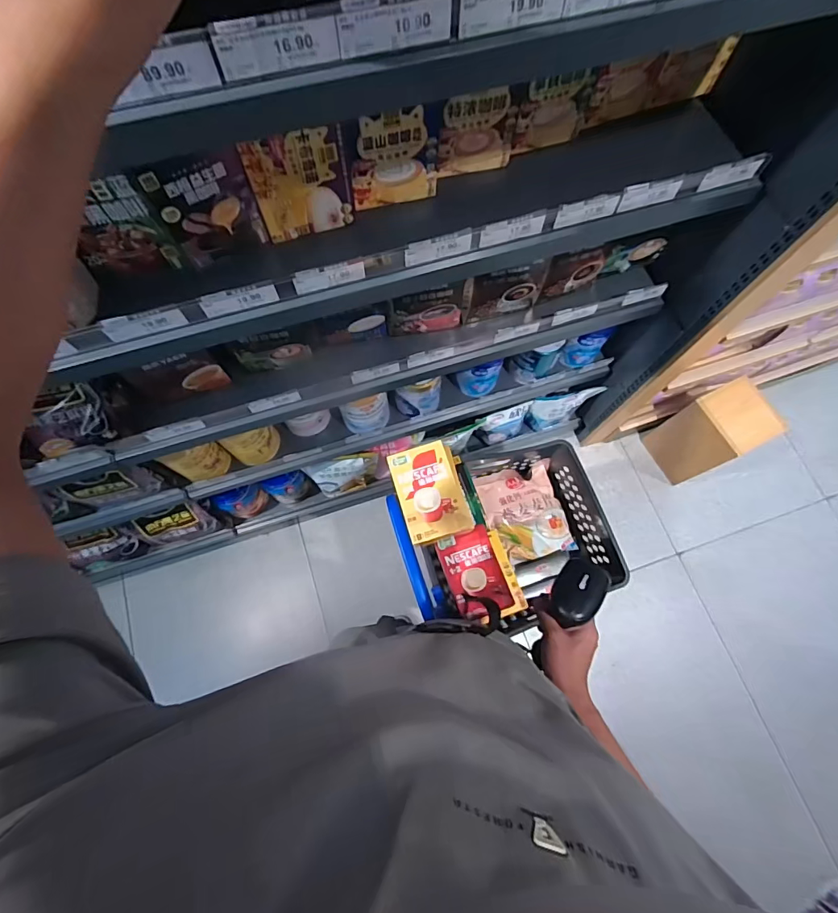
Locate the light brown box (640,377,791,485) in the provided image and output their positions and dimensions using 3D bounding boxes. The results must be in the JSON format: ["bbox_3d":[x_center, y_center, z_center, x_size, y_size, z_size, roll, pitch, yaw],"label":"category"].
[{"bbox_3d":[0.927,-0.070,1.458,0.182,0.348,0.195,-25,74,-9],"label":"light brown box"}]

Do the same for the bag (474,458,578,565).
[{"bbox_3d":[0.282,0.147,1.201,0.214,0.052,0.241,-14,73,-5],"label":"bag"}]

